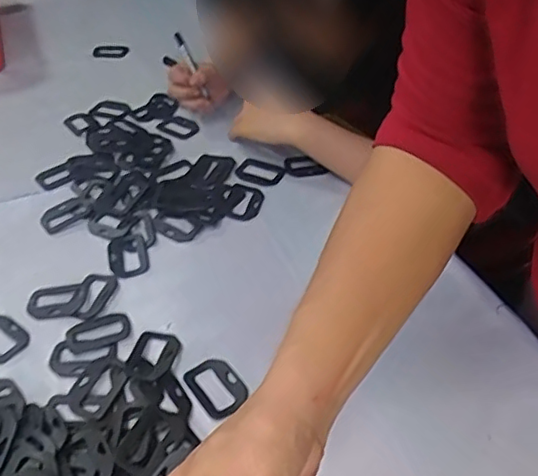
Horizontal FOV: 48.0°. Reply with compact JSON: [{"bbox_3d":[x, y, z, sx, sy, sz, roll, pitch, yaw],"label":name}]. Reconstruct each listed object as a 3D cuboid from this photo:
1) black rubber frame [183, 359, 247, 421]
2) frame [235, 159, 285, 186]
[{"bbox_3d":[-0.047,0.134,0.545,0.040,0.008,0.060,-27,47,-25],"label":"black rubber frame"},{"bbox_3d":[-0.011,-0.087,0.792,0.063,0.005,0.042,16,45,20],"label":"frame"}]

